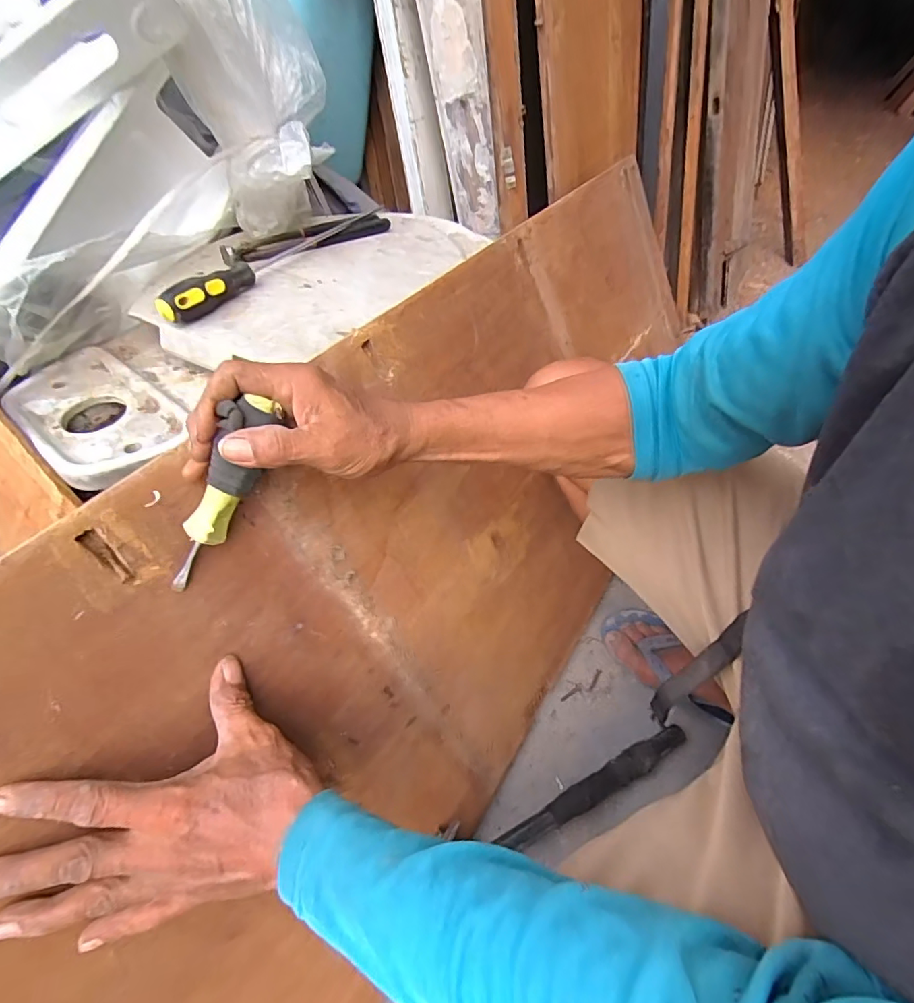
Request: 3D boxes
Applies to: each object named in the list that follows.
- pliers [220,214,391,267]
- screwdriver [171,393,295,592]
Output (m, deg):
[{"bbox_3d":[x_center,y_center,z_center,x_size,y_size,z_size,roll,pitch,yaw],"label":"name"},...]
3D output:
[{"bbox_3d":[-0.176,-0.319,0.607,0.215,0.021,0.033,-33,57,-30],"label":"pliers"},{"bbox_3d":[-0.155,-0.003,0.331,0.027,0.138,0.032,28,9,21],"label":"screwdriver"}]

